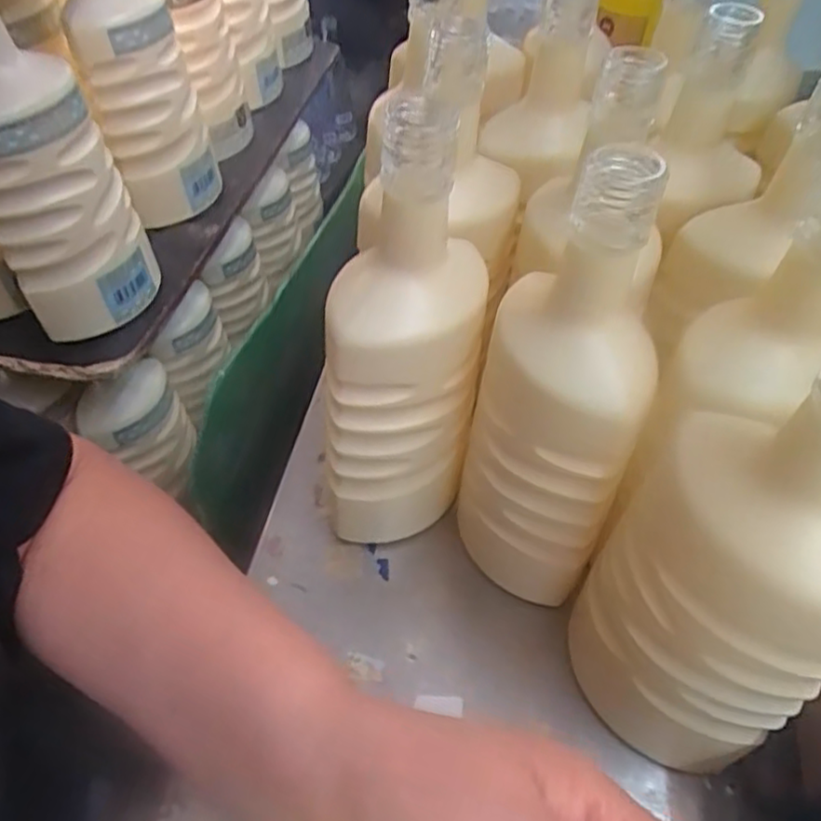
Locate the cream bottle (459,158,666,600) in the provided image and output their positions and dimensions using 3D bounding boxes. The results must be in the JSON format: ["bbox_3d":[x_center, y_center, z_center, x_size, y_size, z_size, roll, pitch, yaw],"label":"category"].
[{"bbox_3d":[0.066,0.001,0.336,0.078,0.227,0.084,11,51,9],"label":"cream bottle"}]

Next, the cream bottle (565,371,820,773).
[{"bbox_3d":[0.133,0.060,0.273,0.082,0.226,0.068,22,54,19],"label":"cream bottle"}]

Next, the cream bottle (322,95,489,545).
[{"bbox_3d":[-0.009,-0.021,0.346,0.082,0.242,0.071,7,50,6],"label":"cream bottle"}]

